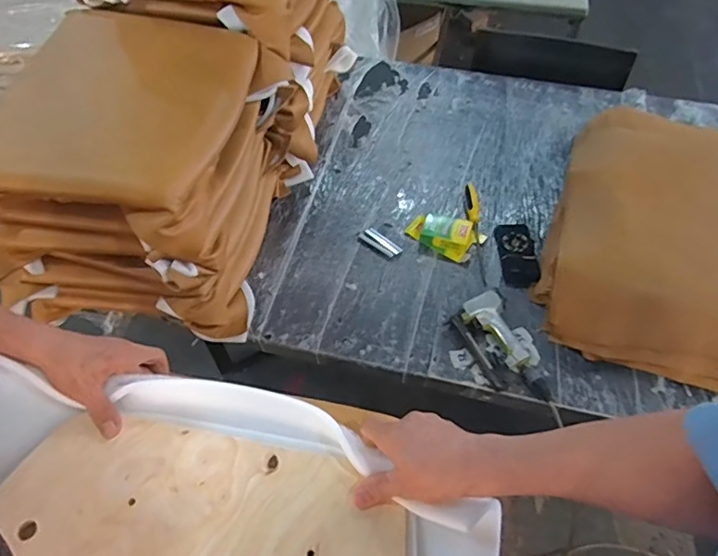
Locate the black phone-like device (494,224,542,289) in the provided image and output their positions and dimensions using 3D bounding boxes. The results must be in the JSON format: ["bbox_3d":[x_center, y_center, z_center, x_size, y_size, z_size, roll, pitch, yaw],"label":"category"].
[{"bbox_3d":[0.369,-0.062,1.215,0.085,0.019,0.180,-2,54,-2],"label":"black phone-like device"}]

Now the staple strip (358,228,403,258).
[{"bbox_3d":[0.050,-0.082,1.220,0.046,0.005,0.103,-38,62,-24],"label":"staple strip"}]

